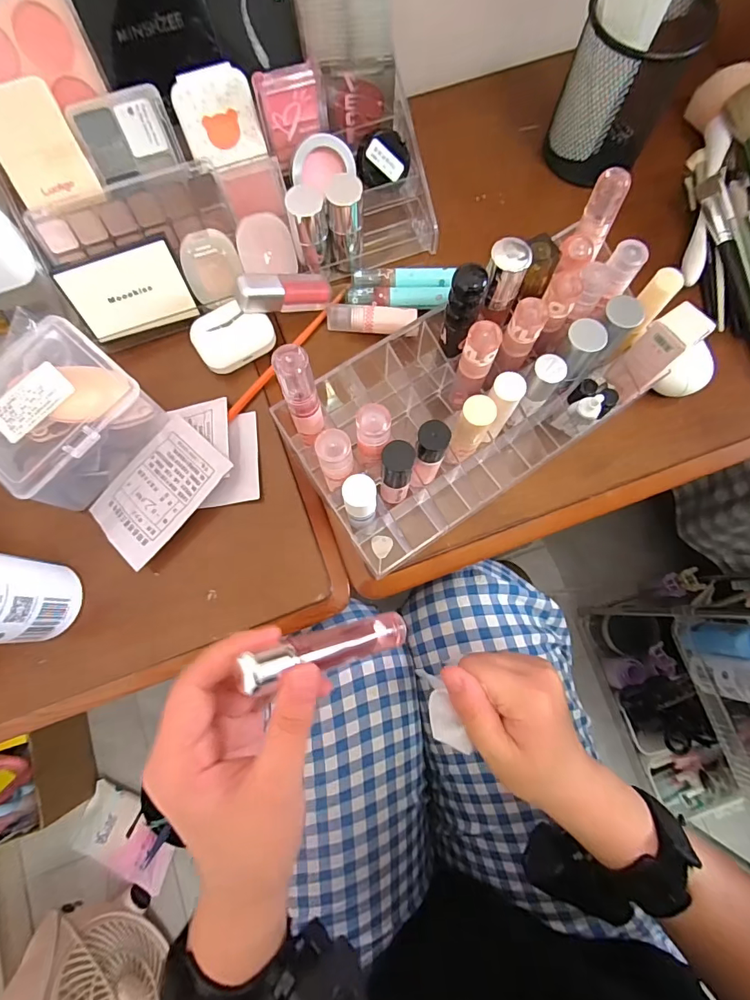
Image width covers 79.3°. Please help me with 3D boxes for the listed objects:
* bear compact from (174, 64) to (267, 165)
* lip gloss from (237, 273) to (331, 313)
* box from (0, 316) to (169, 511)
[{"bbox_3d":[-0.107,-0.263,0.311,0.051,0.050,0.016,-19,44,-3],"label":"bear compact"},{"bbox_3d":[-0.069,-0.156,0.341,0.071,0.024,0.025,-20,83,-36],"label":"lip gloss"},{"bbox_3d":[-0.218,-0.060,0.310,0.091,0.059,0.101,37,80,8],"label":"box"}]

